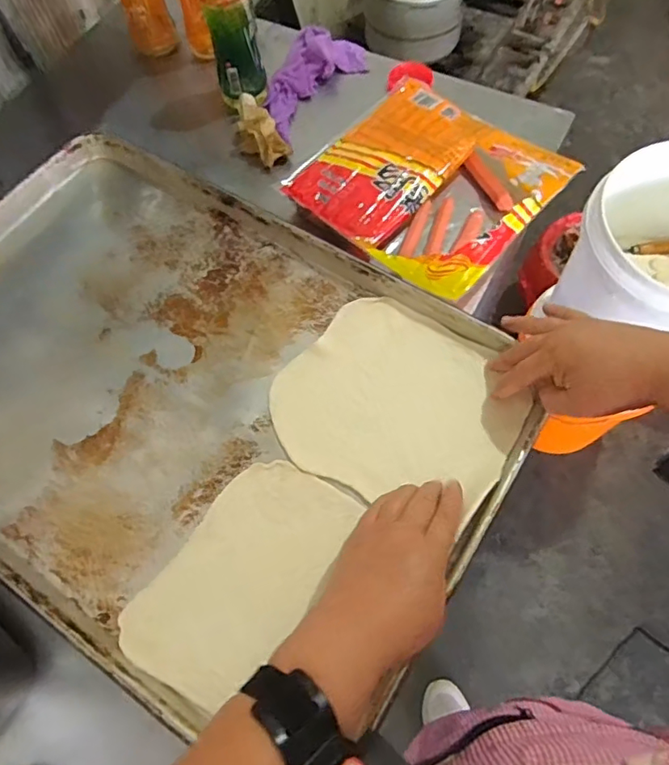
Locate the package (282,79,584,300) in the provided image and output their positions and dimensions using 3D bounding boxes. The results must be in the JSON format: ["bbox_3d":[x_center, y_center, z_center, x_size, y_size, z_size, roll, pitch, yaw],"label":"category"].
[{"bbox_3d":[0.120,-0.255,0.681,0.281,0.049,0.253,39,73,19],"label":"package"}]

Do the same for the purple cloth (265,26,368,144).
[{"bbox_3d":[-0.043,-0.447,0.791,0.123,0.039,0.222,23,68,13],"label":"purple cloth"}]

